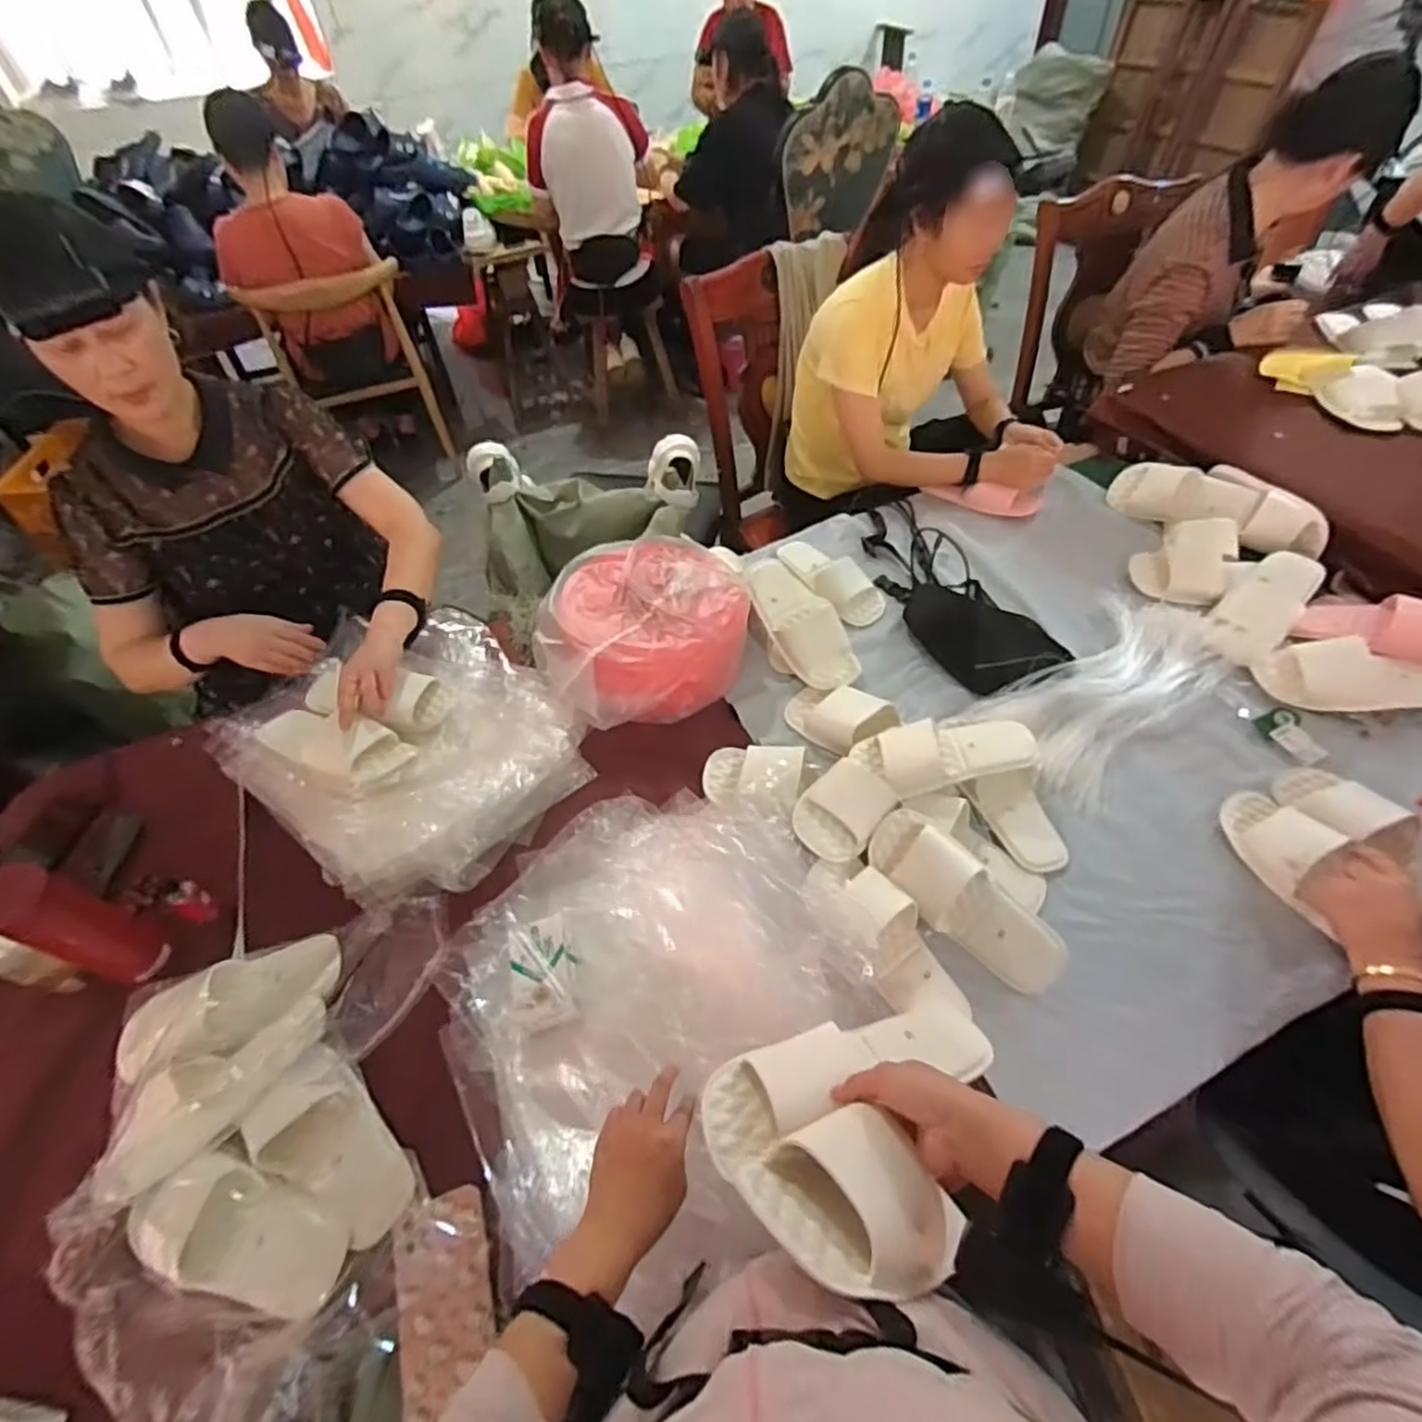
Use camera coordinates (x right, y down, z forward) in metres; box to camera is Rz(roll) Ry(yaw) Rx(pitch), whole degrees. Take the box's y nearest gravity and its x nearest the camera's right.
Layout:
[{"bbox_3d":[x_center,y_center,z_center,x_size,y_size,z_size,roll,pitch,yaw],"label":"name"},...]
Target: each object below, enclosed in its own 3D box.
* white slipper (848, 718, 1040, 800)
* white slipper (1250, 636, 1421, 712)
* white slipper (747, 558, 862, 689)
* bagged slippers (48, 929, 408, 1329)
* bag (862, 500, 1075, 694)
[{"bbox_3d":[0.305,0.062,0.884,0.226,0.064,0.097,-6,51,-1],"label":"white slipper"},{"bbox_3d":[0.901,-0.054,0.931,0.237,0.064,0.088,1,51,5],"label":"white slipper"},{"bbox_3d":[0.142,-0.144,1.056,0.104,0.058,0.244,-27,75,-17],"label":"white slipper"},{"bbox_3d":[-0.486,0.400,0.678,0.281,0.100,0.367,-24,54,-15],"label":"bagged slippers"},{"bbox_3d":[0.378,-0.213,1.129,0.154,0.084,0.467,-17,52,-10],"label":"bag"}]

